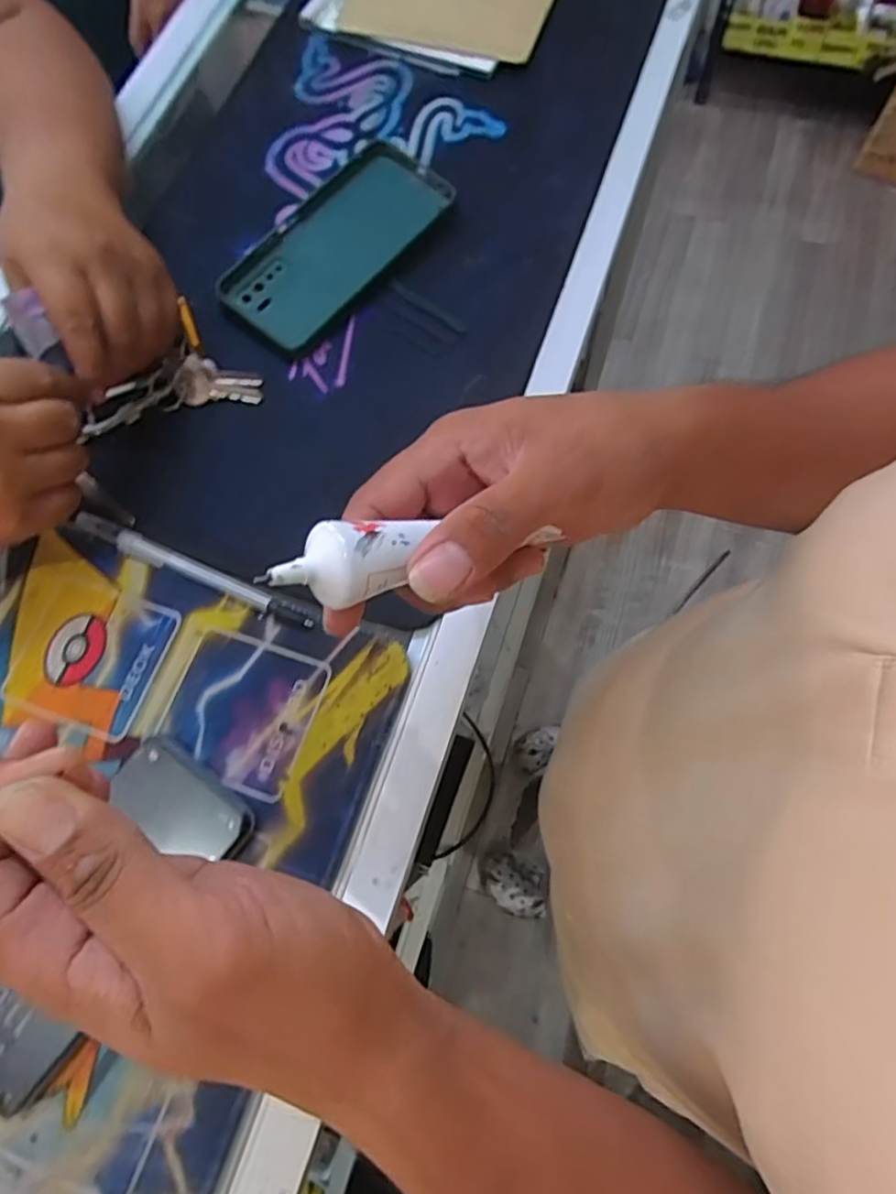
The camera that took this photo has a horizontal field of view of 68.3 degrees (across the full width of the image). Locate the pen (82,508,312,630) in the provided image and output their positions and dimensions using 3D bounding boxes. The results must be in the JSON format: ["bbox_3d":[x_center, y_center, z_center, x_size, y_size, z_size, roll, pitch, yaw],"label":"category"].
[{"bbox_3d":[-0.146,-0.015,0.375,0.154,0.006,0.013,24,74,9],"label":"pen"}]

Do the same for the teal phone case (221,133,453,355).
[{"bbox_3d":[-0.078,-0.239,0.445,0.080,0.015,0.169,39,76,13],"label":"teal phone case"}]

